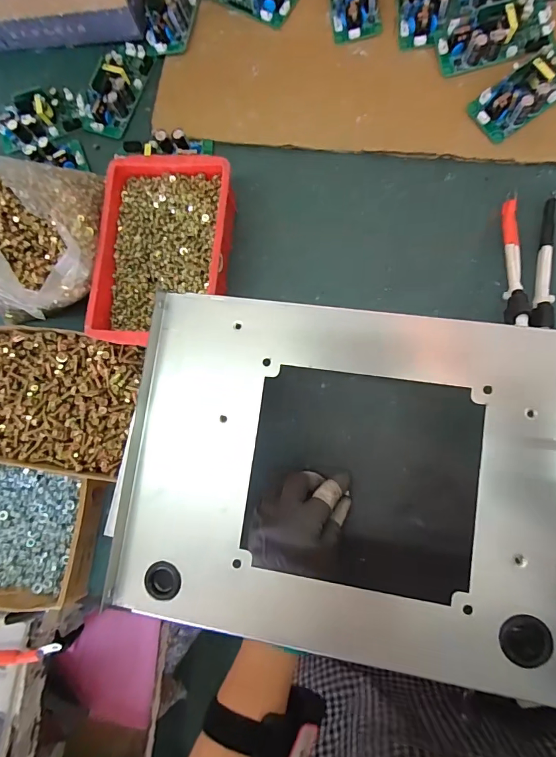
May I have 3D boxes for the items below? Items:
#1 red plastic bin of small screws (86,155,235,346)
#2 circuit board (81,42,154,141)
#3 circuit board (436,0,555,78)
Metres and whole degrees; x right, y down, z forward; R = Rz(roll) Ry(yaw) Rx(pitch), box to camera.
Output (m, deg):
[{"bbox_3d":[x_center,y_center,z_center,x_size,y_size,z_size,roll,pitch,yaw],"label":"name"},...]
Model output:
[{"bbox_3d":[-0.118,-0.133,0.440,0.131,0.058,0.199,5,85,8],"label":"red plastic bin of small screws"},{"bbox_3d":[-0.199,-0.358,0.489,0.059,0.025,0.119,24,88,9],"label":"circuit board"},{"bbox_3d":[0.235,-0.372,0.434,0.115,0.029,0.057,-16,82,5],"label":"circuit board"}]

